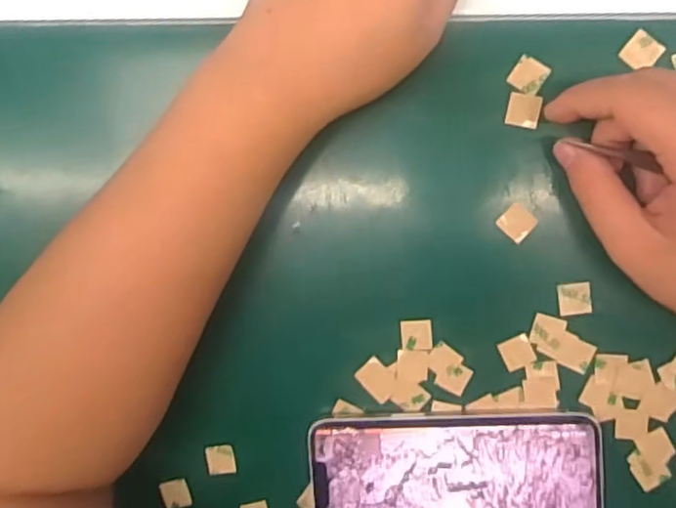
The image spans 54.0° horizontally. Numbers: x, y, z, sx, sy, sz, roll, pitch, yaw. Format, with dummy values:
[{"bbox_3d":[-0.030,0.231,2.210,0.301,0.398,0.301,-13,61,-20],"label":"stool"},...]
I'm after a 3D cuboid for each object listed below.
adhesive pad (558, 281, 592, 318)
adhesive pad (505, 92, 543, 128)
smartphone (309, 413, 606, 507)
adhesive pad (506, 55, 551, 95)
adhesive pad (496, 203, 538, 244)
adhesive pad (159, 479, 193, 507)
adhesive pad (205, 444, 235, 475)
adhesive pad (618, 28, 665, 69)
[{"bbox_3d":[0.117,0.023,0.326,0.016,0.004,0.016,-7,95,8],"label":"adhesive pad"},{"bbox_3d":[0.089,-0.069,0.317,0.016,0.004,0.015,12,97,6],"label":"adhesive pad"},{"bbox_3d":[0.060,0.119,0.342,0.144,0.009,0.074,-3,96,8],"label":"smartphone"},{"bbox_3d":[0.091,-0.085,0.315,0.016,0.004,0.016,32,99,3],"label":"adhesive pad"},{"bbox_3d":[0.088,-0.015,0.323,0.015,0.004,0.015,44,99,1],"label":"adhesive pad"},{"bbox_3d":[-0.090,0.134,0.369,0.015,0.005,0.016,-10,95,8],"label":"adhesive pad"},{"bbox_3d":[-0.064,0.113,0.364,0.015,0.004,0.016,-7,95,8],"label":"adhesive pad"},{"bbox_3d":[0.141,-0.094,0.306,0.015,0.004,0.016,41,99,2],"label":"adhesive pad"}]

